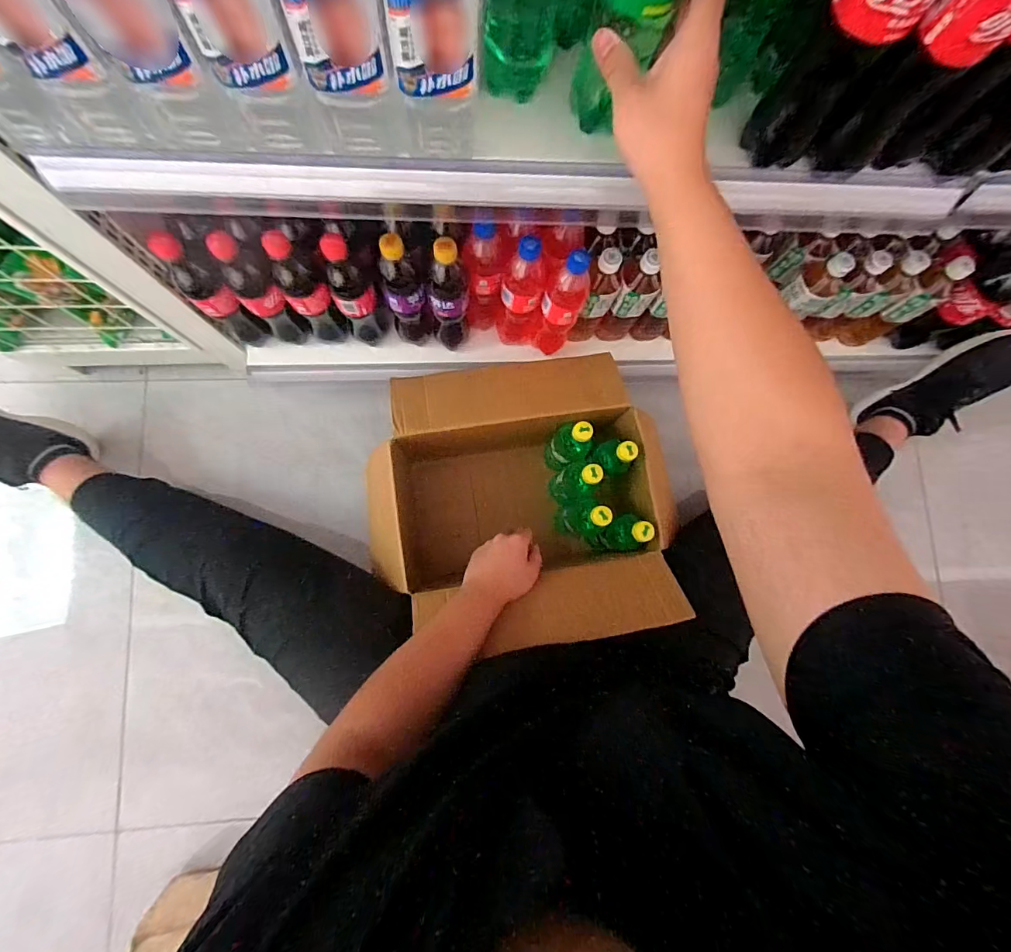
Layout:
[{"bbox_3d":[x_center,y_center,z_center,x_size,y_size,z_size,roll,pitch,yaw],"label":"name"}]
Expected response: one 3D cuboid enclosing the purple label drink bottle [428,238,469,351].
[{"bbox_3d":[-0.084,-0.262,0.671,0.054,0.226,0.050,-7,83,-6],"label":"purple label drink bottle"}]

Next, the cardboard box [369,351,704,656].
[{"bbox_3d":[0.011,0.026,0.753,0.451,0.320,0.409,-6,83,-6],"label":"cardboard box"}]

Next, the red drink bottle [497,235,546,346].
[{"bbox_3d":[0.029,-0.271,0.671,0.068,0.216,0.055,12,82,-3],"label":"red drink bottle"}]

